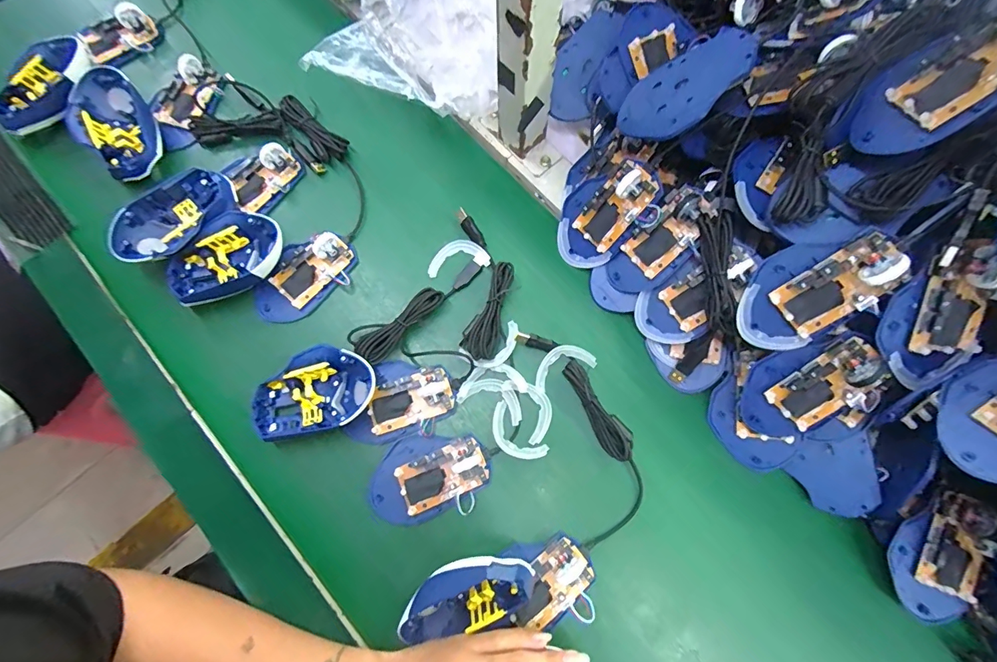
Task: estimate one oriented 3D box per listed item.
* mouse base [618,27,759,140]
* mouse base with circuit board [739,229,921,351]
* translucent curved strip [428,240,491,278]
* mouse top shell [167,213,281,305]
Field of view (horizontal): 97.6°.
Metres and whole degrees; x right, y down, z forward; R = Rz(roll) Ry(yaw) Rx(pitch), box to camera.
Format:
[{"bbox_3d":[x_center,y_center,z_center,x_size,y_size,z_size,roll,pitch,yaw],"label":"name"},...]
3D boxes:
[{"bbox_3d":[0.154,-0.201,0.365,0.108,0.007,0.068,-16,69,40],"label":"mouse base"},{"bbox_3d":[0.235,-0.028,0.327,0.074,0.028,0.109,42,122,6],"label":"mouse base with circuit board"},{"bbox_3d":[-0.043,-0.078,0.457,0.064,0.007,0.036,-9,76,-3],"label":"translucent curved strip"},{"bbox_3d":[-0.266,-0.068,0.429,0.080,0.035,0.114,39,78,8],"label":"mouse top shell"}]

